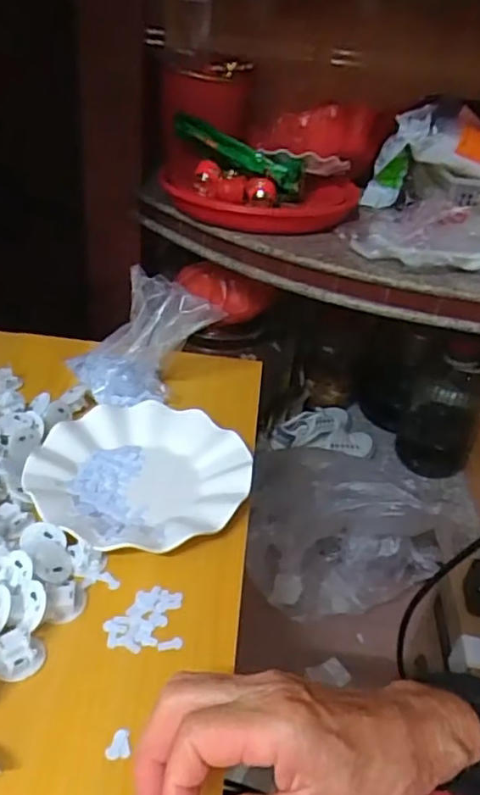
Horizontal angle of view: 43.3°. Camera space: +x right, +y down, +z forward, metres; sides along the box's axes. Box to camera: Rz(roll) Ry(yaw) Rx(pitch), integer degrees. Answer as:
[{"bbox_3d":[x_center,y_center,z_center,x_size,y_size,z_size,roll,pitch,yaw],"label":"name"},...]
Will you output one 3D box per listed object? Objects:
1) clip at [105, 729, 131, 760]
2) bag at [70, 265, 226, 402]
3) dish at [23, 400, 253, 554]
[{"bbox_3d":[-0.071,0.201,0.351,0.014,0.004,0.017,0,34,-10],"label":"clip"},{"bbox_3d":[-0.107,-0.064,0.633,0.112,0.108,0.142,-23,44,-37],"label":"bag"},{"bbox_3d":[-0.084,0.066,0.528,0.179,0.023,0.178,5,34,-3],"label":"dish"}]

